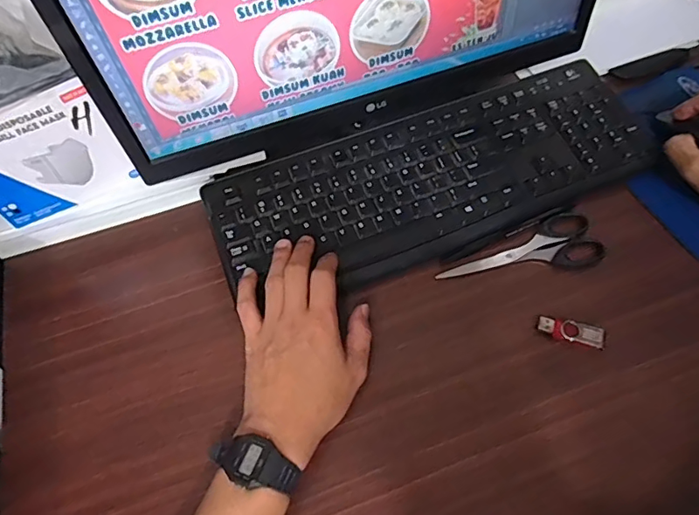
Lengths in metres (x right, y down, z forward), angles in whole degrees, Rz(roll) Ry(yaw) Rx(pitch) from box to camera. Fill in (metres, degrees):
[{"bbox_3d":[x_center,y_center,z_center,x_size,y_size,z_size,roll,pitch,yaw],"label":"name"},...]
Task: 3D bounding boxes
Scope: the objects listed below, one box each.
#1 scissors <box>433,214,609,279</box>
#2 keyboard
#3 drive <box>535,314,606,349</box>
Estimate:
[{"bbox_3d":[0.159,0.000,0.461,0.153,0.009,0.054,-18,60,-8],"label":"scissors"},{"bbox_3d":[0.081,-0.082,0.496,0.434,0.024,0.155,-18,60,-7],"label":"keyboard"},{"bbox_3d":[0.186,0.063,0.419,0.053,0.010,0.018,14,61,11],"label":"drive"}]

